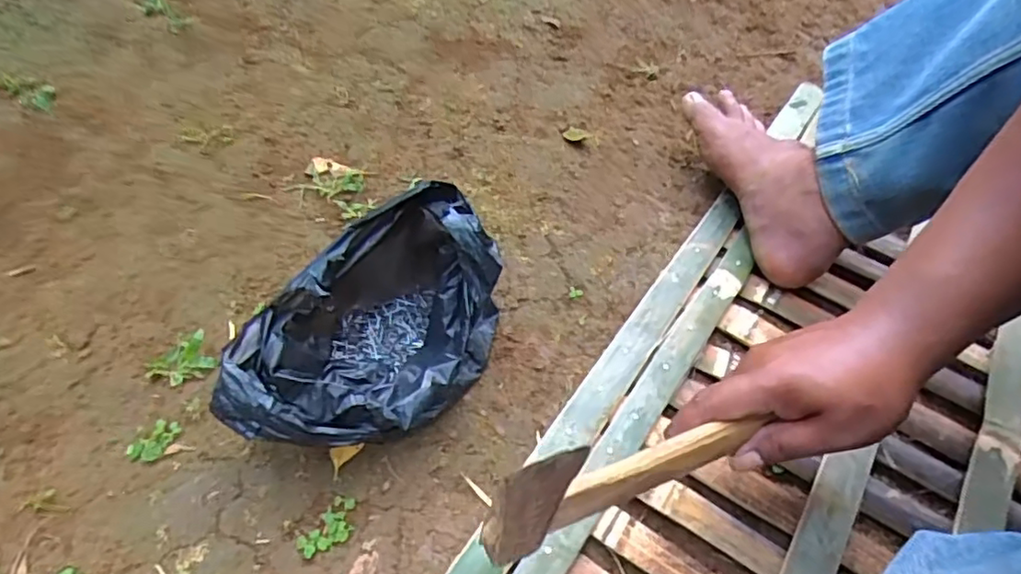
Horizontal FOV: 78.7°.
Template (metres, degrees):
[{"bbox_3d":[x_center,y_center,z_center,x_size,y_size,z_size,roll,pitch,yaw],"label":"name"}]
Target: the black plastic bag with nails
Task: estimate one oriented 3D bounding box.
[{"bbox_3d":[-0.104,0.034,0.452,0.131,0.132,0.198,31,57,19],"label":"black plastic bag with nails"}]

